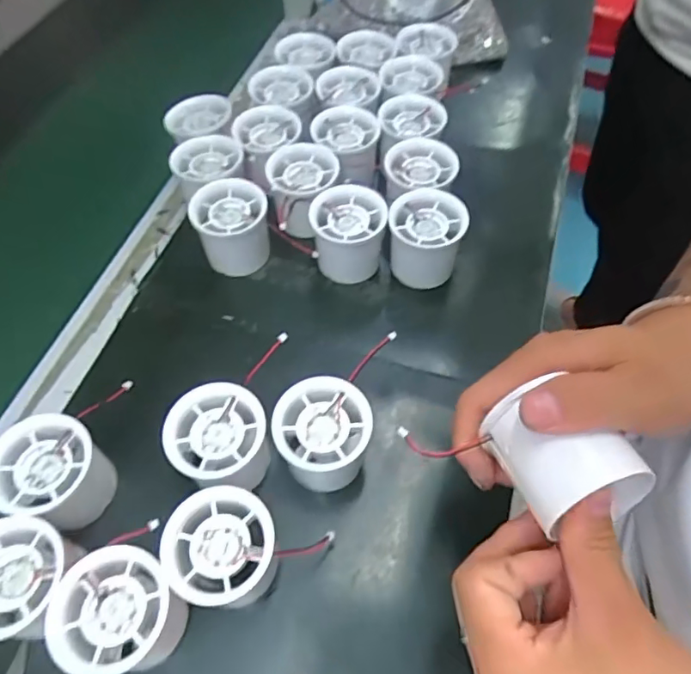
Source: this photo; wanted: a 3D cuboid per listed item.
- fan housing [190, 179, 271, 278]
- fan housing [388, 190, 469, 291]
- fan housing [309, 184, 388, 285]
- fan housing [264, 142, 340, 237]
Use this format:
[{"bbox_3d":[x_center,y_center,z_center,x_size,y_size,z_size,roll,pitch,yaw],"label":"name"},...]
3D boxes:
[{"bbox_3d":[-0.087,-0.082,0.428,0.055,0.060,0.050,-6,57,-2],"label":"fan housing"},{"bbox_3d":[0.060,-0.073,0.420,0.056,0.052,0.058,16,61,9],"label":"fan housing"},{"bbox_3d":[0.002,-0.076,0.427,0.056,0.060,0.056,3,60,2],"label":"fan housing"},{"bbox_3d":[-0.031,-0.114,0.445,0.058,0.053,0.065,-16,61,-10],"label":"fan housing"}]

